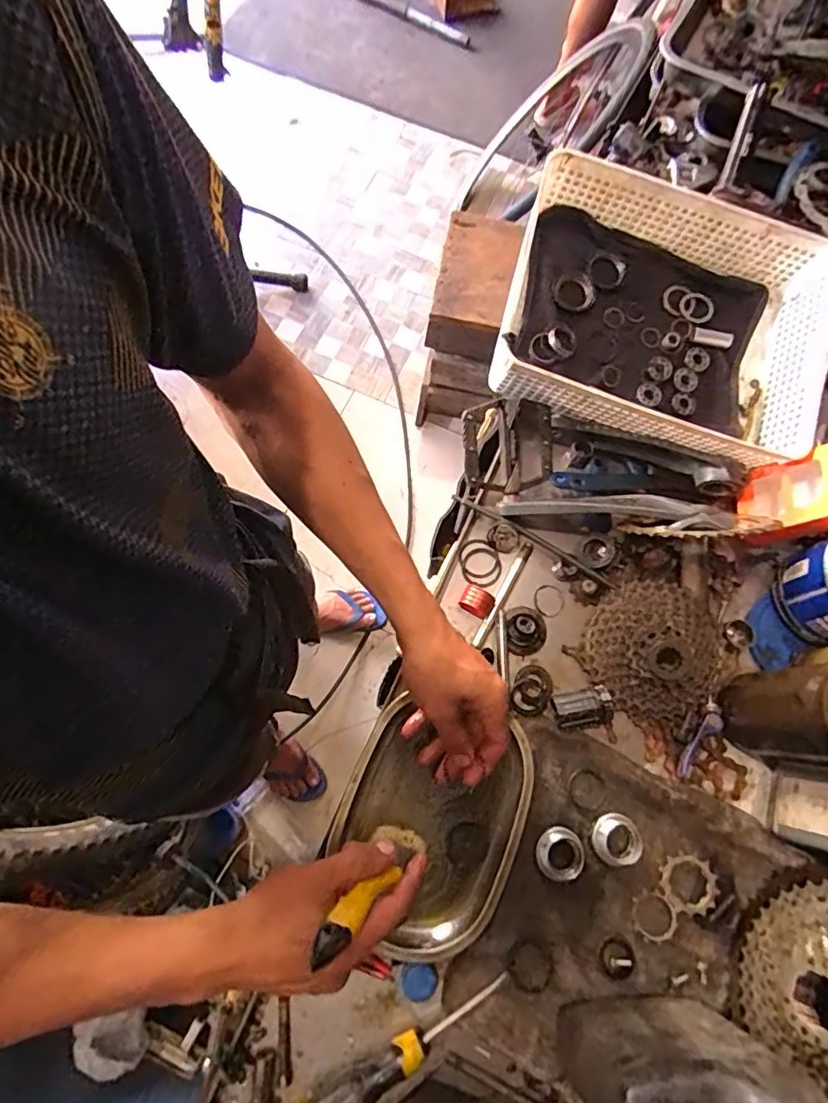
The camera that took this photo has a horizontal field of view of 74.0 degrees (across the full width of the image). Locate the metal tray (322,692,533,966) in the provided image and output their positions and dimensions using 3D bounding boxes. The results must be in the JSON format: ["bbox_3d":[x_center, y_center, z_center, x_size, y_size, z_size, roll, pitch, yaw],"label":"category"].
[{"bbox_3d":[0.014,0.246,0.497,0.159,0.039,0.196,24,74,5],"label":"metal tray"}]

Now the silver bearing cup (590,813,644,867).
[{"bbox_3d":[0.184,0.262,0.499,0.040,0.020,0.039,1,73,-2],"label":"silver bearing cup"}]

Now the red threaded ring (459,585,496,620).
[{"bbox_3d":[0.063,0.052,0.550,0.031,0.027,0.024,28,74,6],"label":"red threaded ring"}]

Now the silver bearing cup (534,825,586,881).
[{"bbox_3d":[0.132,0.273,0.496,0.043,0.020,0.038,-38,78,-12],"label":"silver bearing cup"}]

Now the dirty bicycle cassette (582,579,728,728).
[{"bbox_3d":[0.237,0.094,0.529,0.121,0.052,0.133,1,73,-2],"label":"dirty bicycle cassette"}]

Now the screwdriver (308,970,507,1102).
[{"bbox_3d":[-0.007,0.411,0.444,0.191,0.032,0.032,-26,76,-10],"label":"screwdriver"}]

